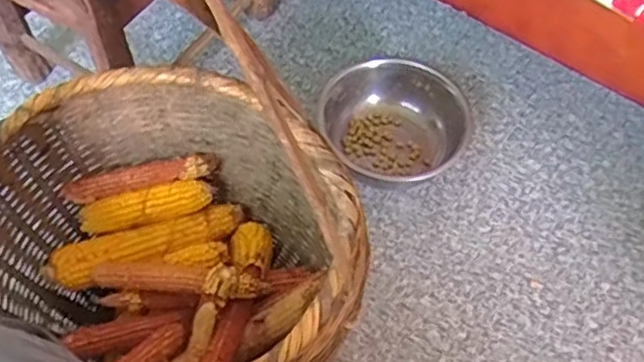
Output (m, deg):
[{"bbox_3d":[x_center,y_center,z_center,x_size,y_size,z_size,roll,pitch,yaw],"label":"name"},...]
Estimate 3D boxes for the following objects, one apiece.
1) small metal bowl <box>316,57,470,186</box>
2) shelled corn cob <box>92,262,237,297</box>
[{"bbox_3d":[0.108,-0.092,1.027,0.204,0.100,0.181,-26,63,-18],"label":"small metal bowl"},{"bbox_3d":[-0.172,0.106,0.771,0.185,0.039,0.043,-2,51,28],"label":"shelled corn cob"}]

